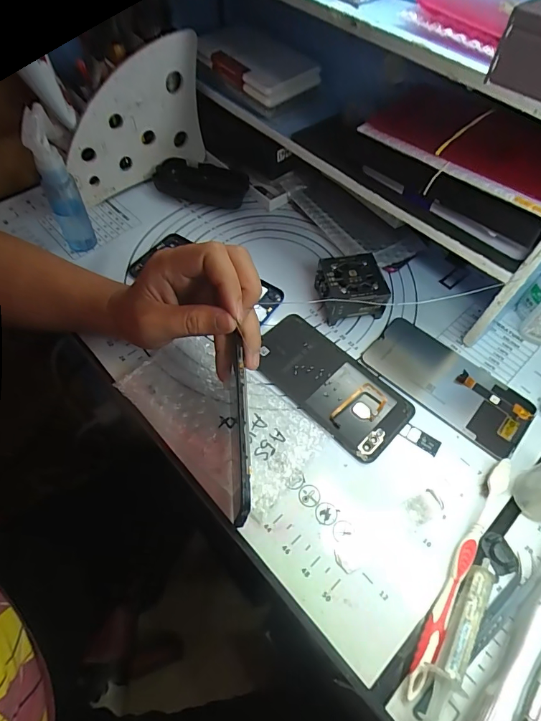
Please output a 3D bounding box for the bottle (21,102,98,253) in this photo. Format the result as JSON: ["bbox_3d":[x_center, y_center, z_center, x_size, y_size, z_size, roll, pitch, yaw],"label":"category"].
[{"bbox_3d":[-0.200,-0.162,0.390,0.035,0.140,0.027,-28,63,-20],"label":"bottle"}]

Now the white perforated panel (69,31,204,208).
[{"bbox_3d":[-0.146,-0.259,0.446,0.168,0.126,0.017,-33,63,-16],"label":"white perforated panel"}]

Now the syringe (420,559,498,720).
[{"bbox_3d":[0.124,0.179,0.263,0.027,0.023,0.104,30,61,15],"label":"syringe"}]

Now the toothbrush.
[{"bbox_3d":[0.137,0.146,0.291,0.013,0.014,0.174,33,61,16],"label":"toothbrush"}]

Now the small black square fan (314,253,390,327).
[{"bbox_3d":[0.078,-0.070,0.409,0.063,0.039,0.059,-8,60,-7],"label":"small black square fan"}]

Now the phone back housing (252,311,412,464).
[{"bbox_3d":[0.052,0.019,0.370,0.073,0.004,0.149,-39,67,-24],"label":"phone back housing"}]

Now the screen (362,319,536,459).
[{"bbox_3d":[0.163,0.021,0.379,0.147,0.005,0.069,39,63,19],"label":"screen"}]

